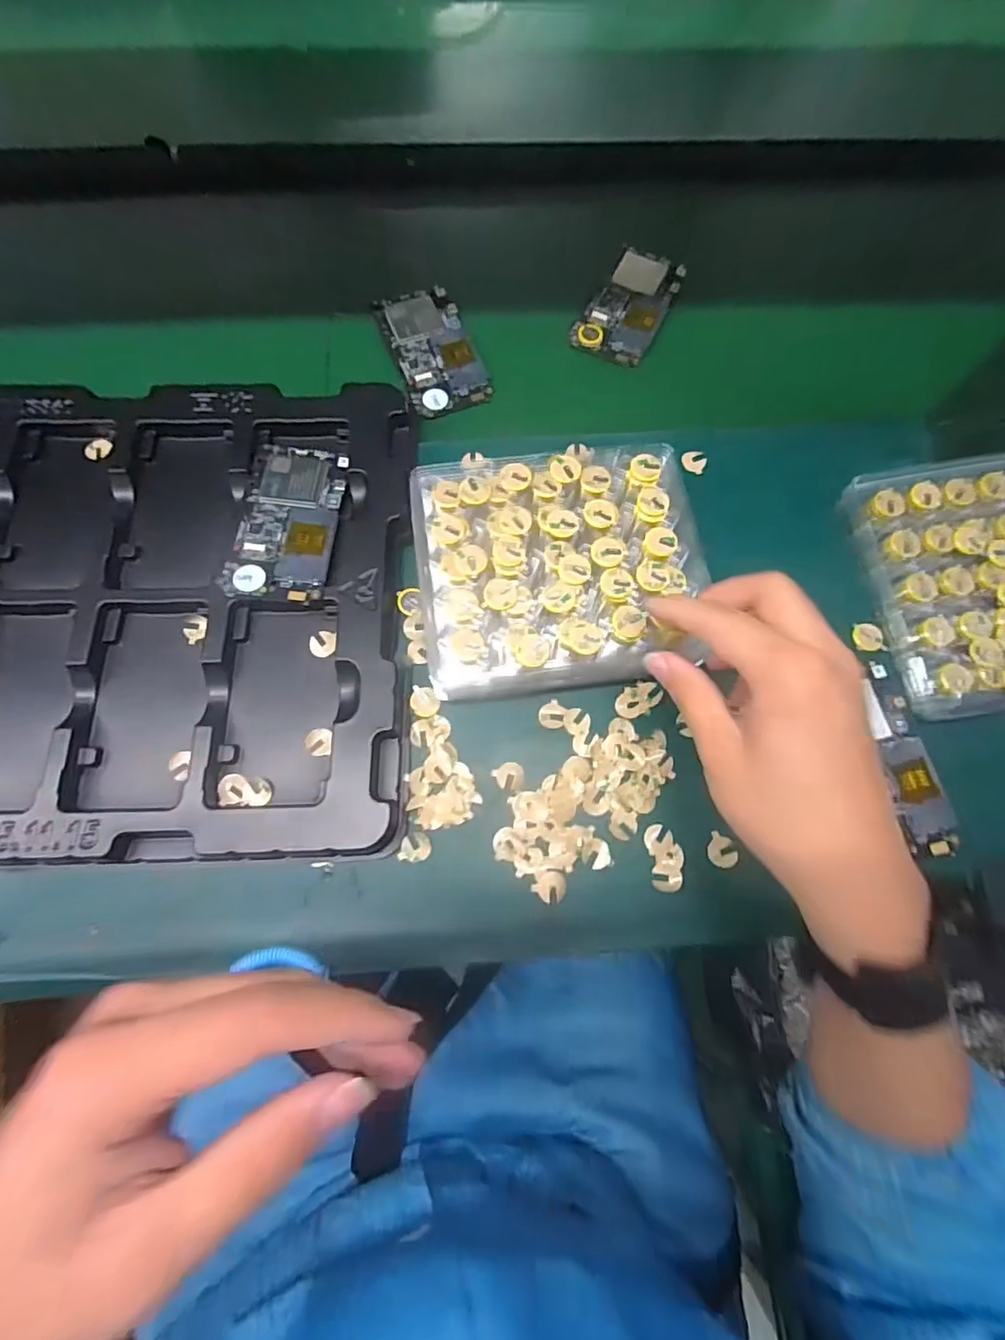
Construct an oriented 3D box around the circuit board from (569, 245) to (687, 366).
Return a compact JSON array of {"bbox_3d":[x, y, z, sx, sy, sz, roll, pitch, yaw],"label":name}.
[{"bbox_3d":[0.110,-0.315,0.484,0.062,0.009,0.118,26,73,6],"label":"circuit board"}]

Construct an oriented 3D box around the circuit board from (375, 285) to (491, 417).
[{"bbox_3d":[-0.057,-0.263,0.461,0.065,0.006,0.124,-18,74,-8],"label":"circuit board"}]

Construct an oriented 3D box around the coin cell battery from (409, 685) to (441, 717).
[{"bbox_3d":[-0.050,0.020,0.364,0.019,0.004,0.020,7,72,0],"label":"coin cell battery"}]

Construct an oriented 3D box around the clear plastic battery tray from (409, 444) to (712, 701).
[{"bbox_3d":[0.037,-0.065,0.360,0.176,0.046,0.144,-10,72,-4],"label":"clear plastic battery tray"}]

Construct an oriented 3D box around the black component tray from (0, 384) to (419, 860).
[{"bbox_3d":[-0.335,-0.048,0.368,0.531,0.032,0.327,-1,72,-1],"label":"black component tray"}]

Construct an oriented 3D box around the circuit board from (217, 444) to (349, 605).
[{"bbox_3d":[-0.145,-0.103,0.384,0.063,0.011,0.119,5,72,-1],"label":"circuit board"}]

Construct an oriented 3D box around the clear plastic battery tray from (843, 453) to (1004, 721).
[{"bbox_3d":[0.334,-0.062,0.383,0.144,0.032,0.169,-9,73,-5],"label":"clear plastic battery tray"}]

